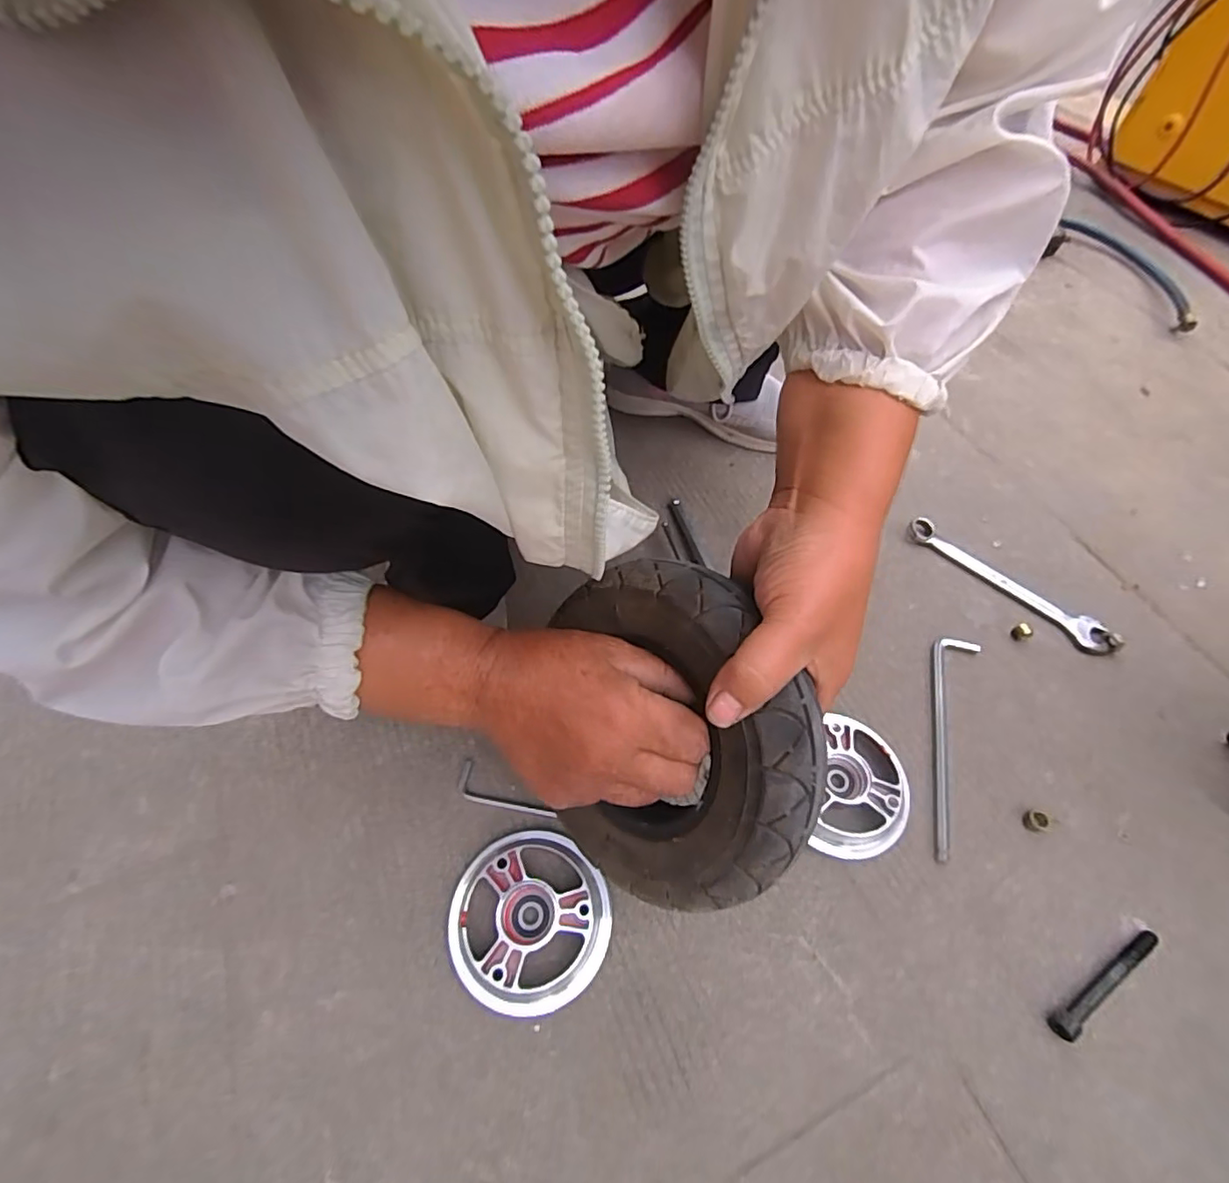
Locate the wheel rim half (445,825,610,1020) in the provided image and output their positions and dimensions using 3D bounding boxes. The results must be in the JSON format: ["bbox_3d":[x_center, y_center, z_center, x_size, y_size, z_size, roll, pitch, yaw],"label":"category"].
[{"bbox_3d":[-0.057,0.218,0.378,0.108,0.026,0.100,1,56,-2],"label":"wheel rim half"}]

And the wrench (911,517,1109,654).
[{"bbox_3d":[0.375,-0.011,0.547,0.031,0.008,0.191,-37,65,-23],"label":"wrench"}]

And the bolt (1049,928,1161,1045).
[{"bbox_3d":[0.326,0.257,0.374,0.104,0.012,0.012,-24,60,-17],"label":"bolt"}]

